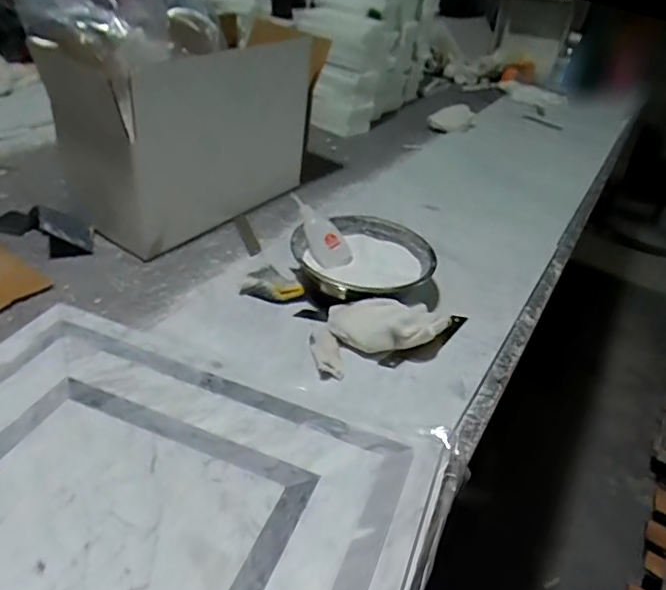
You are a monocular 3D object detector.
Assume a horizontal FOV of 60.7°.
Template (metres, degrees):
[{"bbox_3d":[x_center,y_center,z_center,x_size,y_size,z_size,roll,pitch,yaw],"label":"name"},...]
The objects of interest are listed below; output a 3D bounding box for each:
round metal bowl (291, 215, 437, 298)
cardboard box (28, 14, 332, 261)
[{"bbox_3d":[0.039,-0.041,0.666,0.152,0.048,0.152,3,35,-2],"label":"round metal bowl"},{"bbox_3d":[-0.176,-0.214,0.767,0.155,0.237,0.306,26,40,29],"label":"cardboard box"}]

